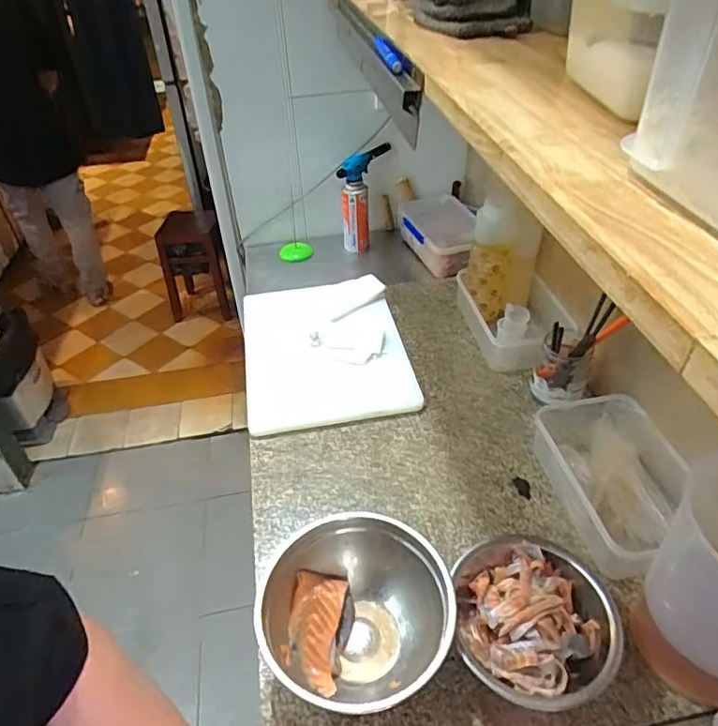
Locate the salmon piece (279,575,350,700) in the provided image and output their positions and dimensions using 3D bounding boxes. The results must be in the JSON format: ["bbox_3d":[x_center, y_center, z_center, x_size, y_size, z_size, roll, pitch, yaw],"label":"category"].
[{"bbox_3d":[-0.053,0.311,0.634,0.063,0.027,0.118,13,54,-3],"label":"salmon piece"}]

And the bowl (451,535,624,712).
[{"bbox_3d":[0.201,0.284,0.610,0.168,0.068,0.179,-2,41,1],"label":"bowl"}]

